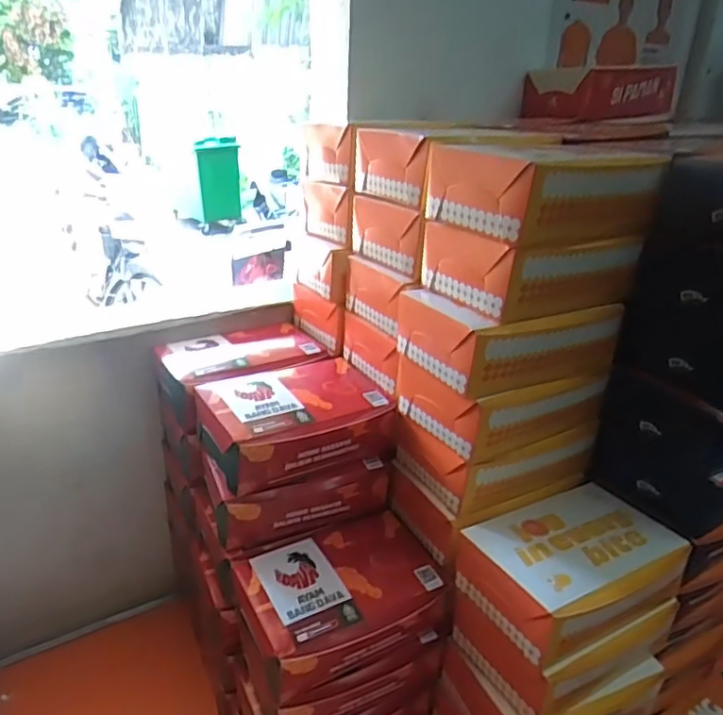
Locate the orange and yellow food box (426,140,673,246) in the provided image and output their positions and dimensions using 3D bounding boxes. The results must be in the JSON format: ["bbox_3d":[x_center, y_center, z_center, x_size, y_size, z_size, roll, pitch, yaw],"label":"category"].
[{"bbox_3d":[0.156,-0.142,0.513,0.169,0.074,0.126,-14,31,-30],"label":"orange and yellow food box"}]

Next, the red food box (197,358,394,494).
[{"bbox_3d":[-0.068,0.061,0.607,0.184,0.062,0.126,-12,30,-27],"label":"red food box"}]

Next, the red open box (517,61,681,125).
[{"bbox_3d":[0.329,-0.365,0.823,0.186,0.063,0.106,-11,30,-24],"label":"red open box"}]

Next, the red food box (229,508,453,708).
[{"bbox_3d":[-0.020,0.227,0.559,0.189,0.065,0.119,-10,29,-23],"label":"red food box"}]

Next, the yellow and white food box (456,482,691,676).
[{"bbox_3d":[0.184,0.182,0.532,0.173,0.069,0.118,-15,31,-30],"label":"yellow and white food box"}]

